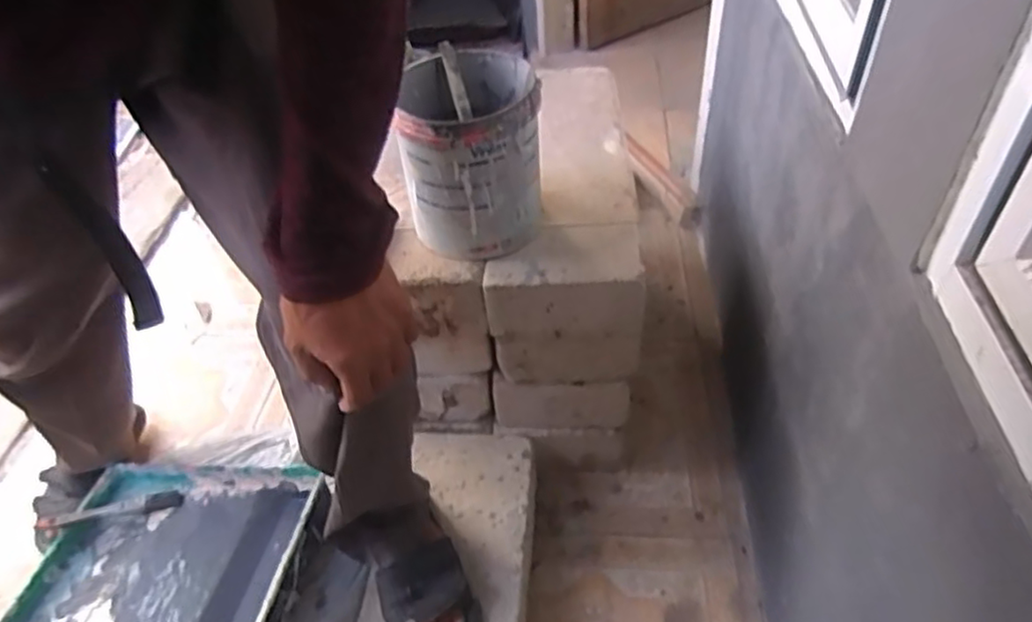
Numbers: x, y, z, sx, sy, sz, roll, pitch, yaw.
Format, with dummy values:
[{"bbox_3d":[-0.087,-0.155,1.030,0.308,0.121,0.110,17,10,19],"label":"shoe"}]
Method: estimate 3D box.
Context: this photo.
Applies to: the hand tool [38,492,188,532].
[{"bbox_3d":[-0.562,0.279,0.908,0.183,0.029,0.030,-7,42,-20],"label":"hand tool"}]

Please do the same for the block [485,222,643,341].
[{"bbox_3d":[0.068,-0.006,0.898,0.196,0.191,0.121,0,44,6],"label":"block"}]

